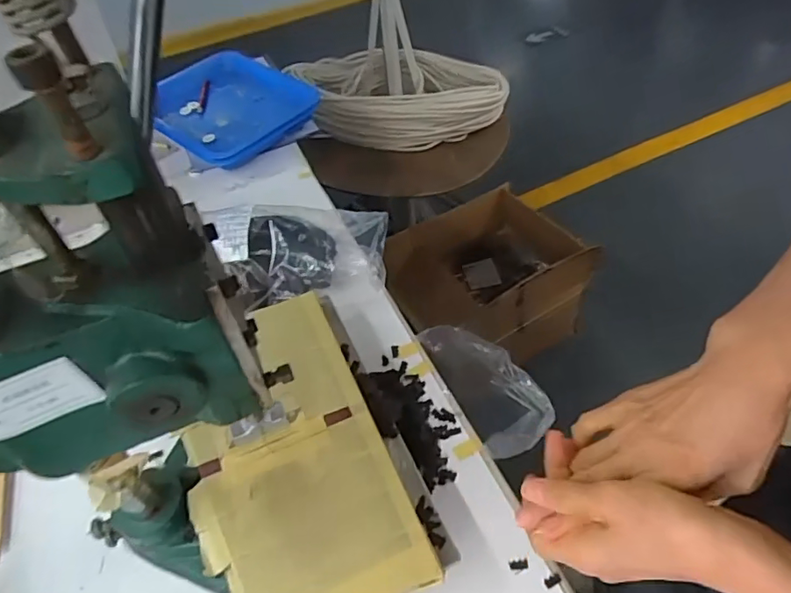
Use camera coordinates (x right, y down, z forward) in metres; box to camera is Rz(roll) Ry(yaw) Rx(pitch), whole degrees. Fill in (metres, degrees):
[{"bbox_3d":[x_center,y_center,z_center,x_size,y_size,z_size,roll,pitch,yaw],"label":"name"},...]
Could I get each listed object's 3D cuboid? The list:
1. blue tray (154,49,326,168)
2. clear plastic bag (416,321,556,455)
[{"bbox_3d":[-0.309,-0.337,0.946,0.308,0.036,0.243,33,60,27],"label":"blue tray"},{"bbox_3d":[0.111,0.115,0.627,0.112,0.108,0.159,-21,52,-12],"label":"clear plastic bag"}]

